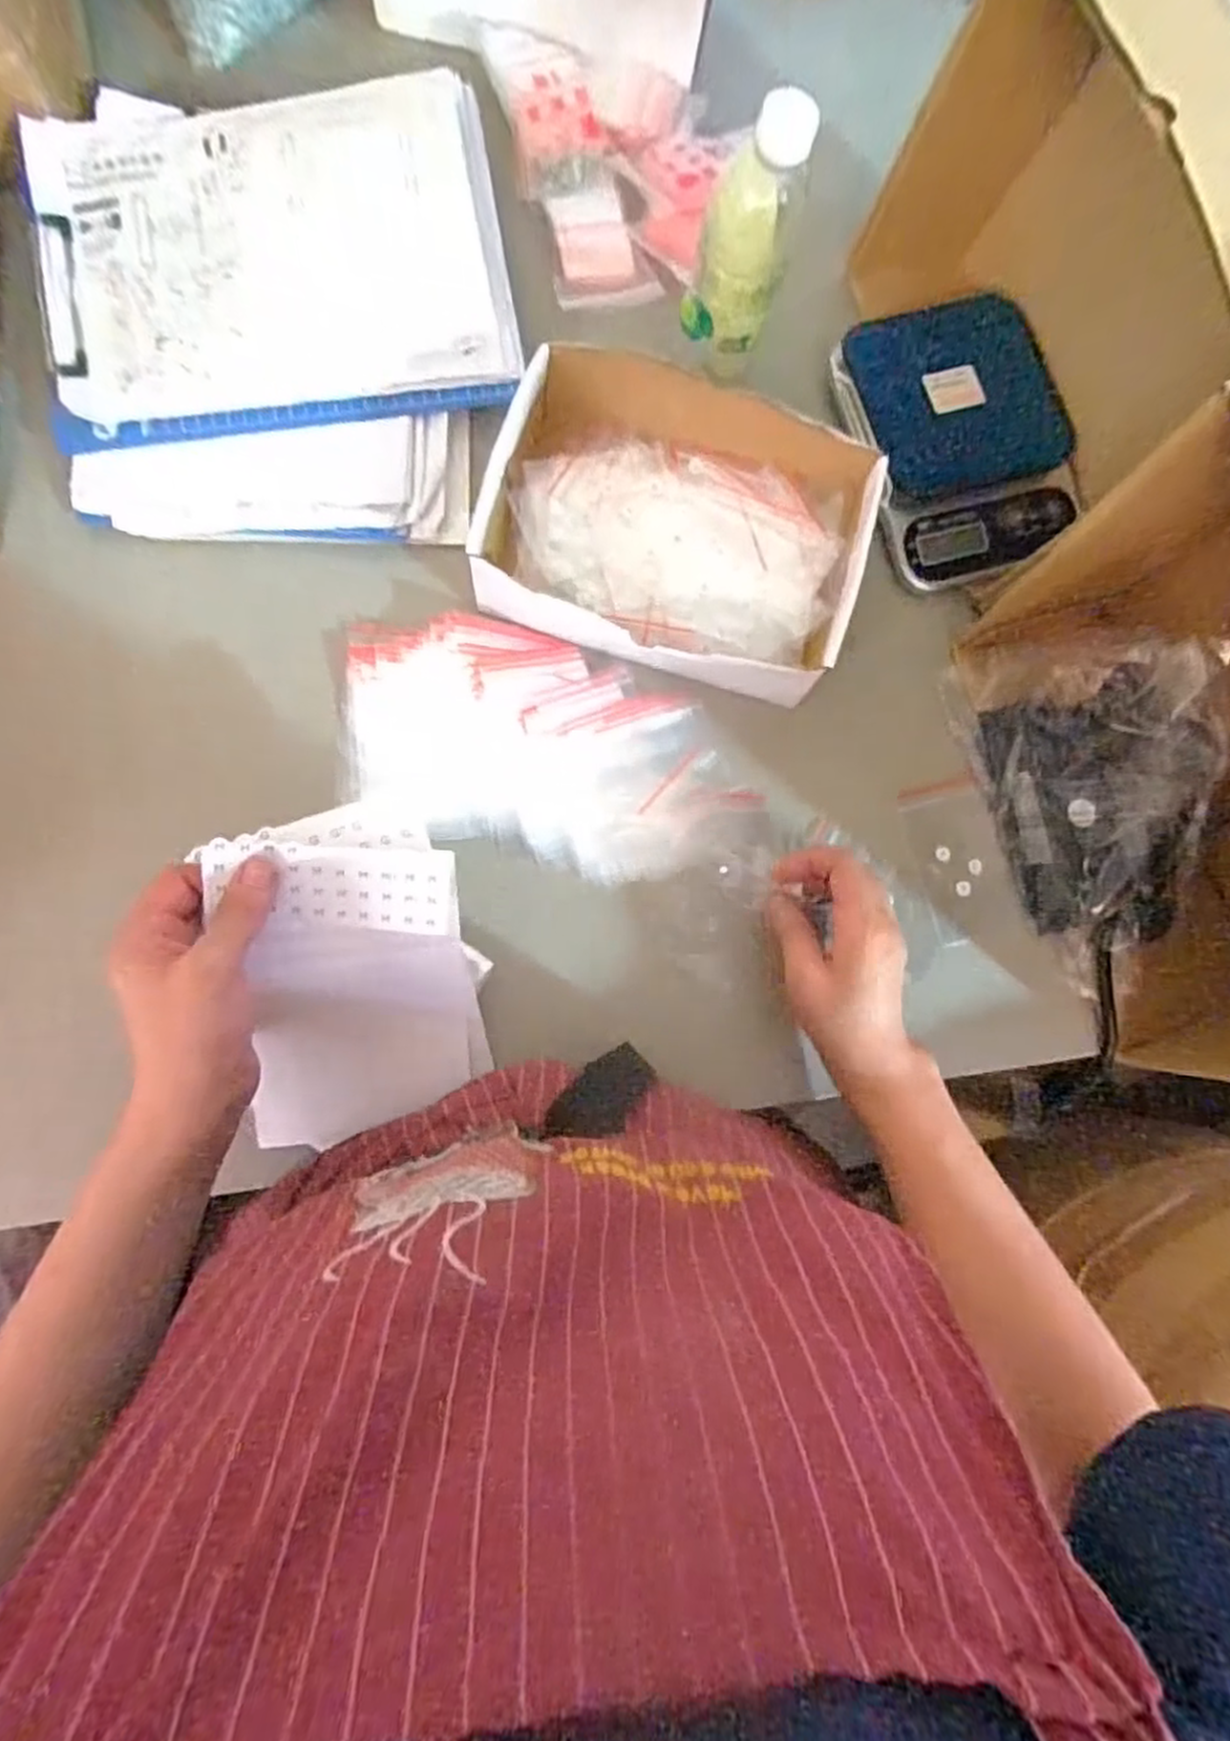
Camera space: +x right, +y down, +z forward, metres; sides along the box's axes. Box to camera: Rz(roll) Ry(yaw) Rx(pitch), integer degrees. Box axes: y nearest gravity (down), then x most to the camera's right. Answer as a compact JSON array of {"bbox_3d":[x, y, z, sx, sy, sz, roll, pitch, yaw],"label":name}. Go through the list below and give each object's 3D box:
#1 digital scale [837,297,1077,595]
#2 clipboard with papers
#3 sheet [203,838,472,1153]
[{"bbox_3d":[0.254,-0.306,0.541,0.149,0.034,0.181,-15,87,-6],"label":"digital scale"},{"bbox_3d":[-0.226,-0.410,0.498,0.300,0.039,0.219,-10,87,-6],"label":"clipboard with papers"},{"bbox_3d":[-0.148,0.070,0.433,0.123,0.024,0.182,-5,113,-12],"label":"sheet"}]

